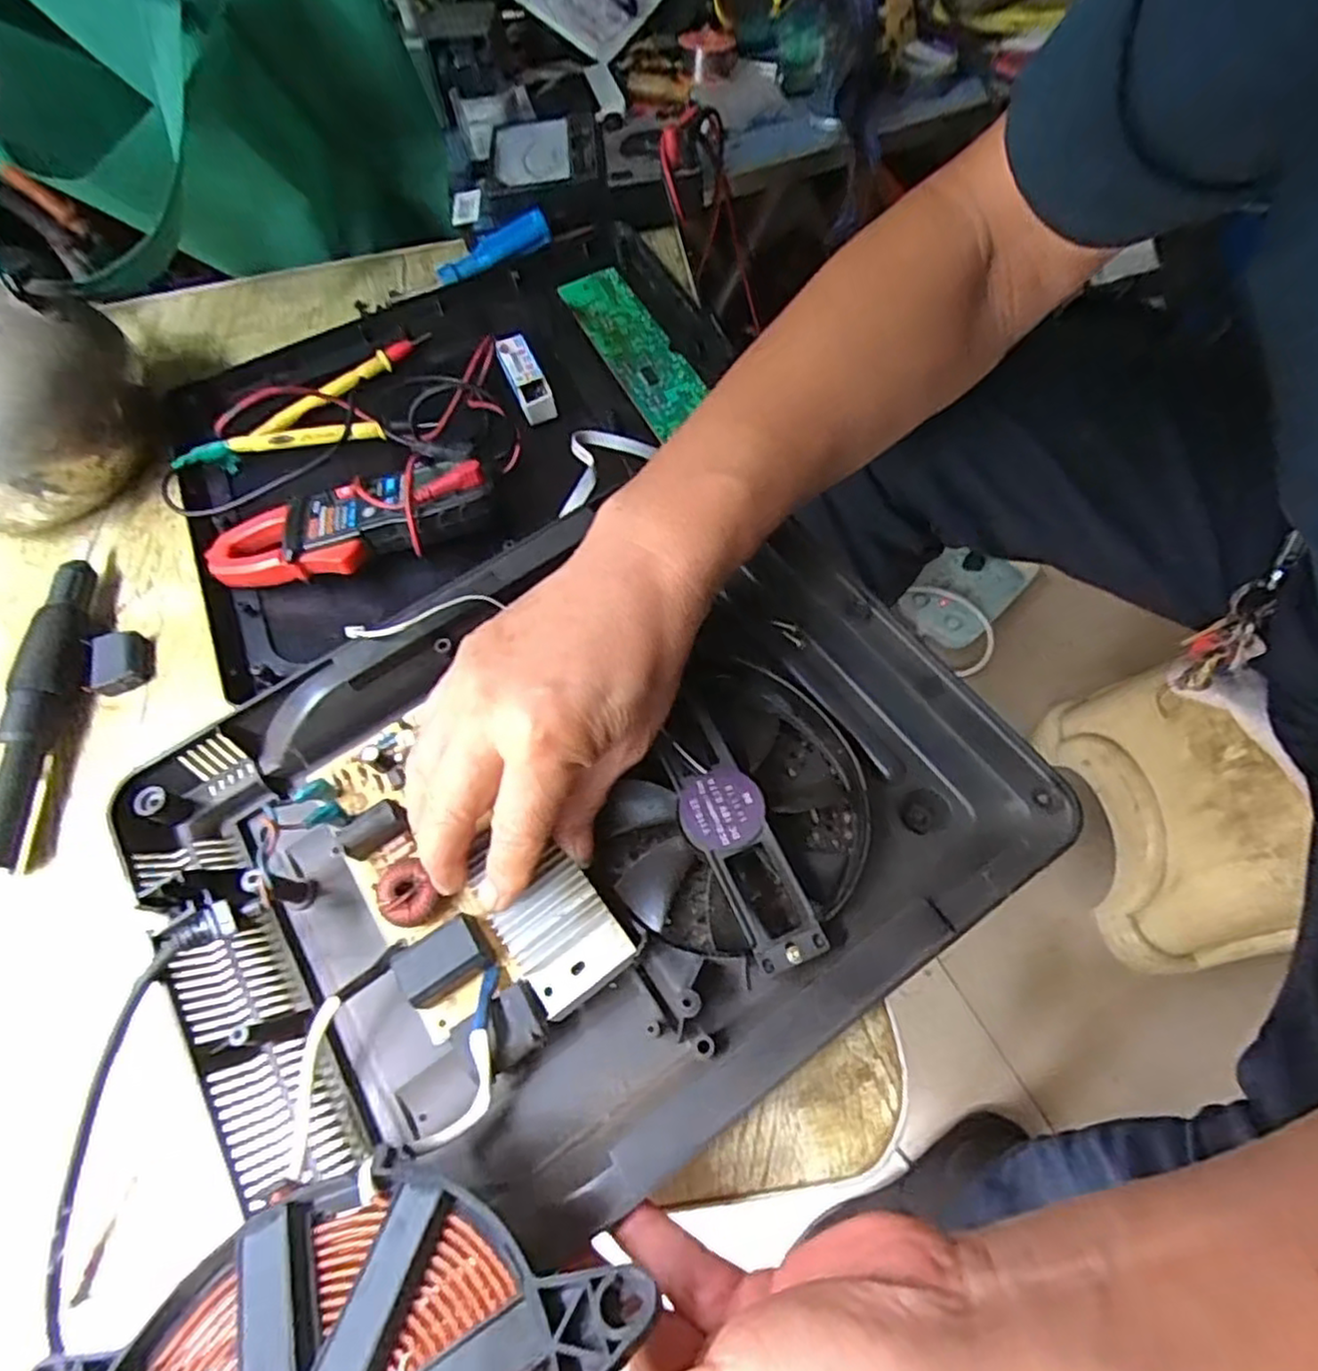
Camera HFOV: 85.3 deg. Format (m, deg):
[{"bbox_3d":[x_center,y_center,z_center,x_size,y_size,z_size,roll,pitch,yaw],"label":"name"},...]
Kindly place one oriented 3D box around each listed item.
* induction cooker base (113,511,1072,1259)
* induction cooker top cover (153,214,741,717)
[{"bbox_3d":[-0.038,0.062,0.333,0.354,0.050,0.269,-30,64,-12],"label":"induction cooker base"},{"bbox_3d":[-0.133,-0.174,0.475,0.358,0.056,0.265,-24,63,-9],"label":"induction cooker top cover"}]

